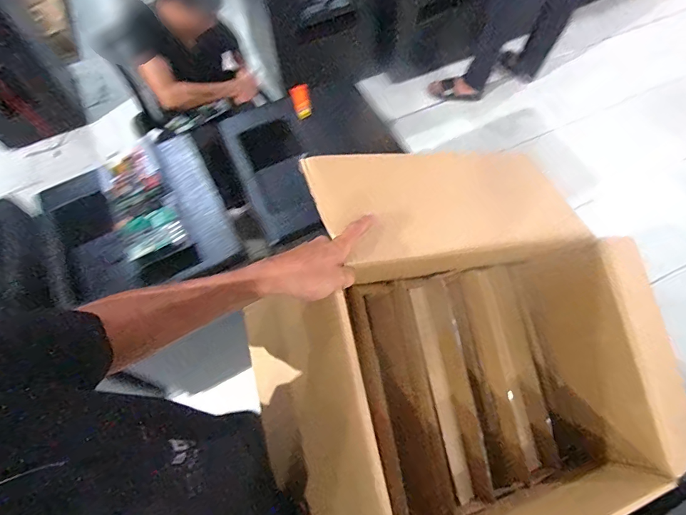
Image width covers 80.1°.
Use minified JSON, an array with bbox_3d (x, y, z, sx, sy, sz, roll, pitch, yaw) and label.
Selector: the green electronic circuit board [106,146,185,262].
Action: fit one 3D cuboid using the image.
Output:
[{"bbox_3d":[-0.461,-0.124,0.930,0.143,0.042,0.281,-25,65,-10],"label":"green electronic circuit board"}]

